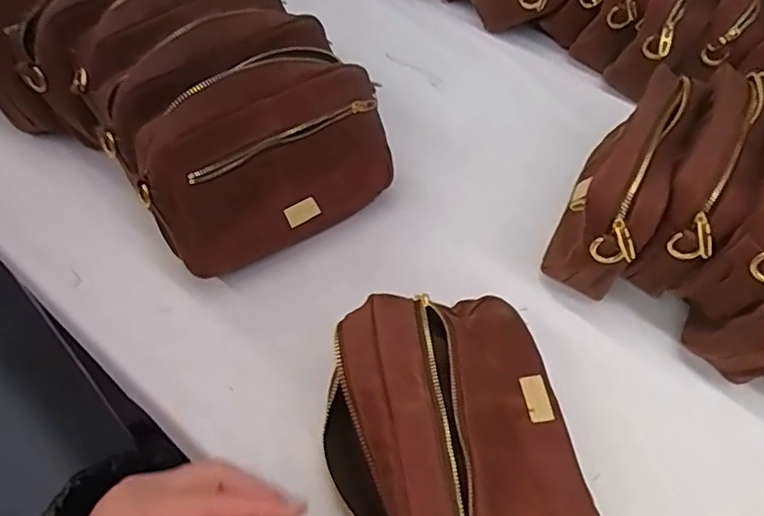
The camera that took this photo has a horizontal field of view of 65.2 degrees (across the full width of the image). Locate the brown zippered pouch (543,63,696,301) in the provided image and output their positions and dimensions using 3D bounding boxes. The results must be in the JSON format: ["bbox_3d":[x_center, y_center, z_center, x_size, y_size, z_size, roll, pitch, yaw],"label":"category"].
[{"bbox_3d":[0.190,-0.059,0.475,0.065,0.120,0.177,23,54,13],"label":"brown zippered pouch"}]

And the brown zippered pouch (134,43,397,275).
[{"bbox_3d":[-0.089,-0.078,0.459,0.198,0.148,0.060,-31,38,-26],"label":"brown zippered pouch"}]

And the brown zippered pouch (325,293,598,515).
[{"bbox_3d":[0.043,0.115,0.362,0.136,0.103,0.169,-8,54,-11],"label":"brown zippered pouch"}]

